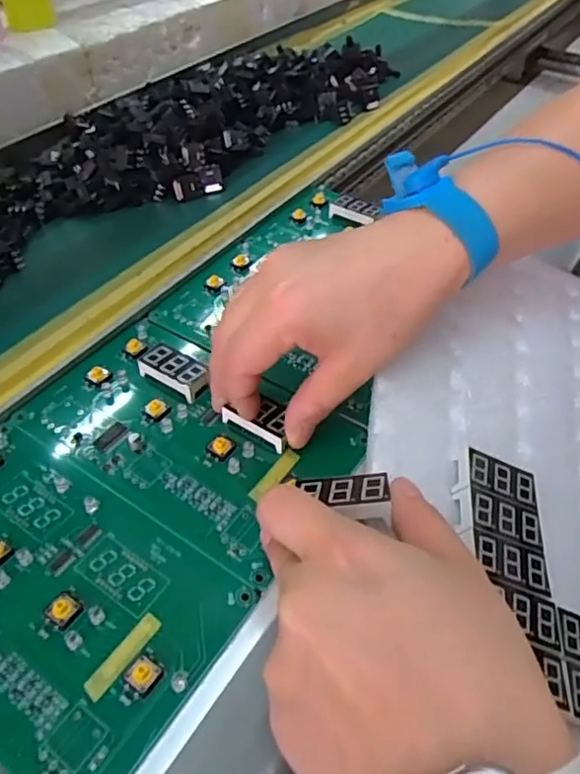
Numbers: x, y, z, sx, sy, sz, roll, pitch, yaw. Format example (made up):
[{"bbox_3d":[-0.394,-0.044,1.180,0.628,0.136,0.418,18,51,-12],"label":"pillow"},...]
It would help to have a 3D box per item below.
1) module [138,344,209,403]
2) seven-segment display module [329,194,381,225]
[{"bbox_3d":[-0.064,-0.009,0.330,0.040,0.012,0.019,25,51,21],"label":"module"},{"bbox_3d":[0.048,-0.133,0.447,0.036,0.011,0.021,33,54,27],"label":"seven-segment display module"}]

